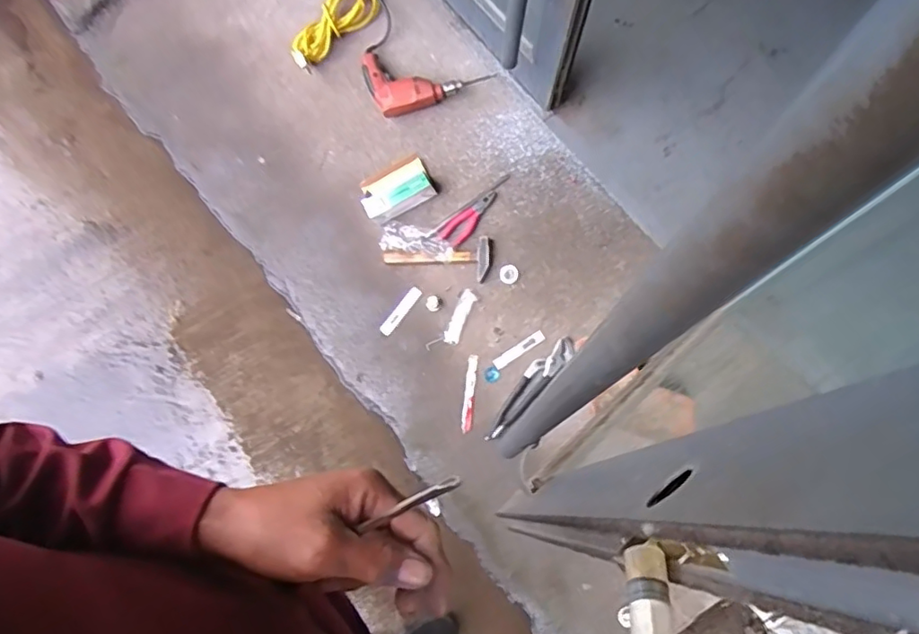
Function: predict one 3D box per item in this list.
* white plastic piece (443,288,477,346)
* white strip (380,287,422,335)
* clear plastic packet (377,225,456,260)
[{"bbox_3d":[0.001,0.001,1.263,0.033,0.006,0.121,23,91,5],"label":"white plastic piece"},{"bbox_3d":[-0.128,-0.012,1.285,0.026,0.009,0.123,40,92,10],"label":"white strip"},{"bbox_3d":[-0.090,-0.161,1.279,0.164,0.032,0.069,16,73,16],"label":"clear plastic packet"}]

